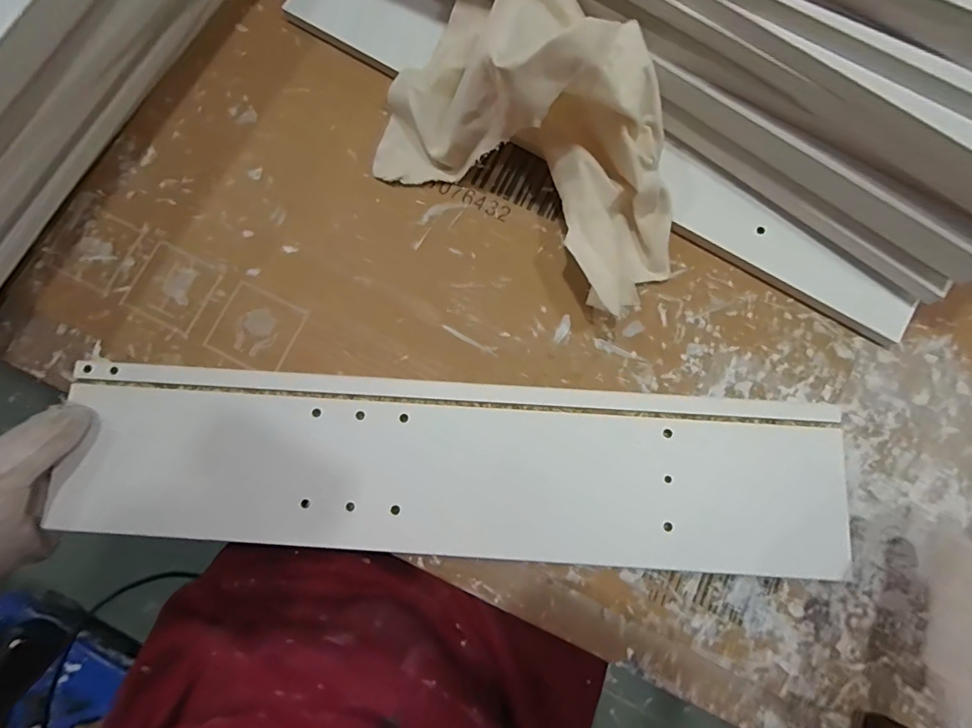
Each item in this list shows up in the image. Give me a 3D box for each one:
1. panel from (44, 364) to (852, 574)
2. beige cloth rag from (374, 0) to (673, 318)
[{"bbox_3d":[-0.022,0.075,0.343,0.535,0.016,0.115,3,79,1],"label":"panel"},{"bbox_3d":[0.041,-0.167,0.336,0.250,0.119,0.145,35,81,6],"label":"beige cloth rag"}]

